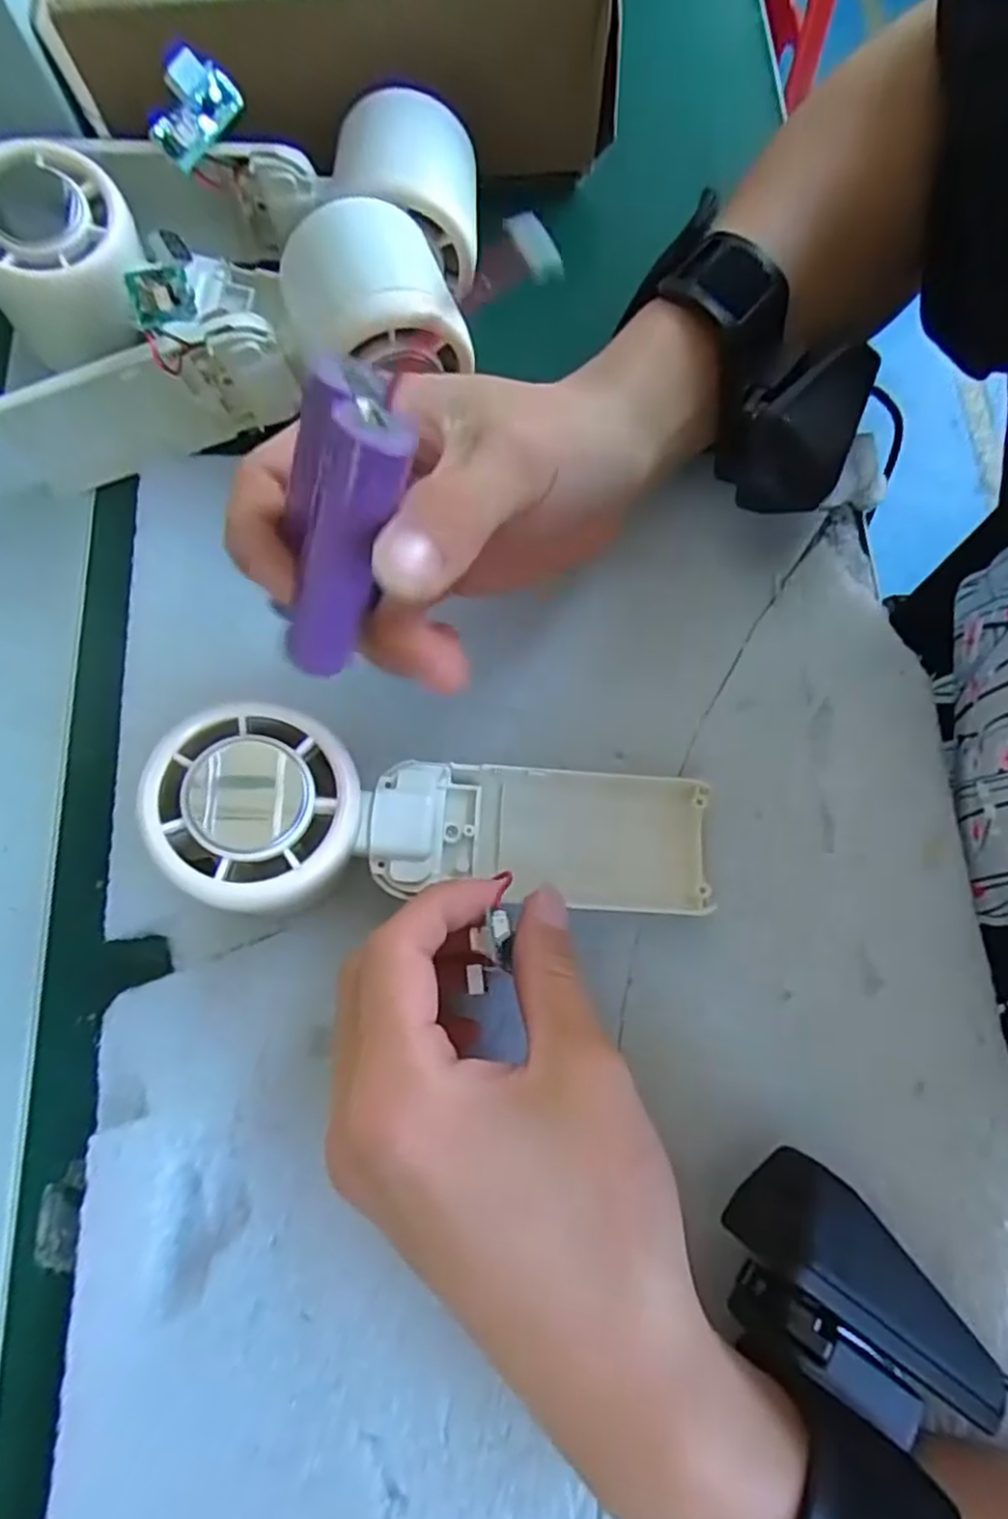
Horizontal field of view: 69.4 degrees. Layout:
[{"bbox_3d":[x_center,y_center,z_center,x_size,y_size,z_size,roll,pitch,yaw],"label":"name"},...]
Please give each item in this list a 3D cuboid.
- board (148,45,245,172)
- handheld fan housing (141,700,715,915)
[{"bbox_3d":[-0.108,-0.227,0.254,0.013,0.026,0.036,27,77,7],"label":"board"},{"bbox_3d":[-0.016,0.019,0.215,0.160,0.023,0.049,7,74,-21],"label":"handheld fan housing"}]

